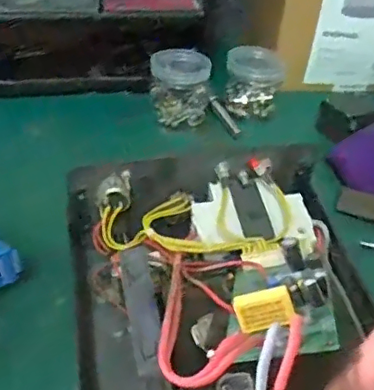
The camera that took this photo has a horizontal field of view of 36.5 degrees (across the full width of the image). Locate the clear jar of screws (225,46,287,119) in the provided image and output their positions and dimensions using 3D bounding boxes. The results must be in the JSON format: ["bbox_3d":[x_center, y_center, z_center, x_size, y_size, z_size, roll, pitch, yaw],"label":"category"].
[{"bbox_3d":[0.075,-0.131,0.636,0.062,0.062,0.071,11,37,6],"label":"clear jar of screws"}]

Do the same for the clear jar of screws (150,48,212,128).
[{"bbox_3d":[-0.008,-0.114,0.606,0.060,0.063,0.049,-1,37,-11],"label":"clear jar of screws"}]

